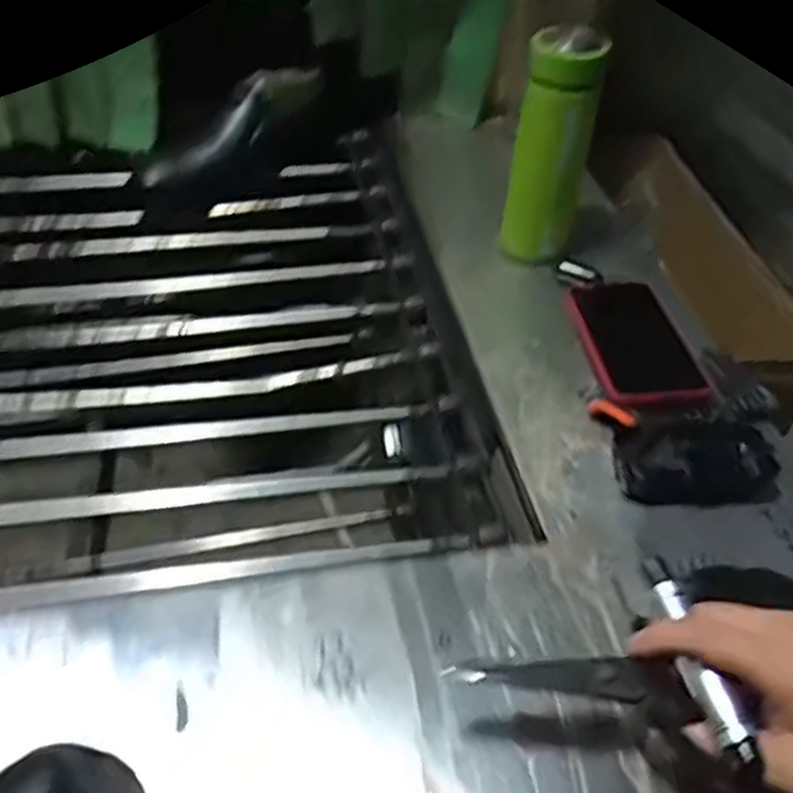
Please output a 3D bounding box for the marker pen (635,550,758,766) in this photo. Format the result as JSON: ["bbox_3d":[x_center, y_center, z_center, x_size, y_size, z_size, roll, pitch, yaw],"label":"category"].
[{"bbox_3d":[0.148,0.126,0.401,0.021,0.018,0.111,-6,49,-9],"label":"marker pen"}]

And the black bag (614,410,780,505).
[{"bbox_3d":[0.210,0.043,0.562,0.112,0.032,0.065,-2,45,-6],"label":"black bag"}]

